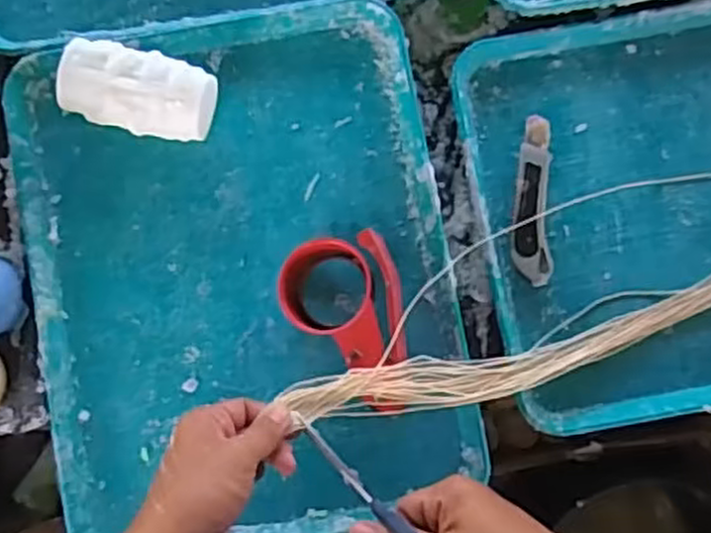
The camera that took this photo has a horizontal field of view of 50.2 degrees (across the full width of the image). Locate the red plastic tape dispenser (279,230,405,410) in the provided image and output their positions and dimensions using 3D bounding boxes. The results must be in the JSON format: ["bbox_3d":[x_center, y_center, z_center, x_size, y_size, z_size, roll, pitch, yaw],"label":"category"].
[{"bbox_3d":[-0.009,0.047,0.620,0.094,0.067,0.142,-8,85,-1],"label":"red plastic tape dispenser"}]

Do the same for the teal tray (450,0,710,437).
[{"bbox_3d":[0.324,-0.061,0.651,0.430,0.029,0.340,-10,85,-1],"label":"teal tray"}]

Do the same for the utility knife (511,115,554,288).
[{"bbox_3d":[0.154,-0.058,0.655,0.036,0.017,0.145,1,85,0],"label":"utility knife"}]

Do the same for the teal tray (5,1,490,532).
[{"bbox_3d":[-0.094,0.011,0.640,0.345,0.022,0.433,-10,85,-1],"label":"teal tray"}]

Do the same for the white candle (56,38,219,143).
[{"bbox_3d":[-0.182,-0.145,0.636,0.120,0.065,0.064,13,86,1],"label":"white candle"}]

